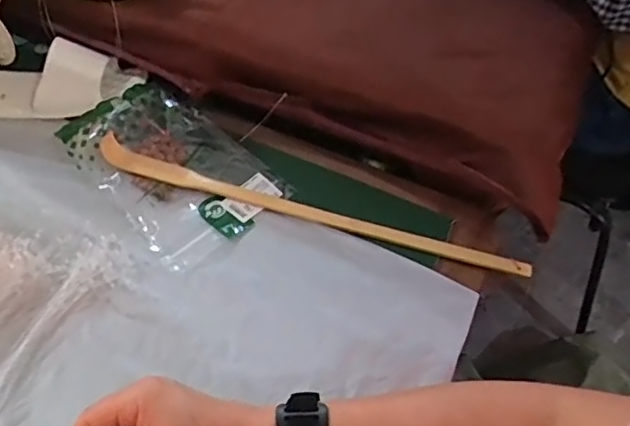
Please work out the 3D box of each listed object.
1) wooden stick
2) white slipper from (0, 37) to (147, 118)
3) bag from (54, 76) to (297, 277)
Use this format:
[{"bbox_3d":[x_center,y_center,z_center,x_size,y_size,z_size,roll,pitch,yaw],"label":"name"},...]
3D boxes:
[{"bbox_3d":[-0.008,-0.009,0.617,0.467,0.027,0.030,15,53,9],"label":"wooden stick"},{"bbox_3d":[-0.329,-0.161,0.712,0.226,0.052,0.091,-3,52,-5],"label":"white slipper"},{"bbox_3d":[-0.148,-0.051,0.642,0.162,0.044,0.208,-37,62,-26],"label":"bag"}]

